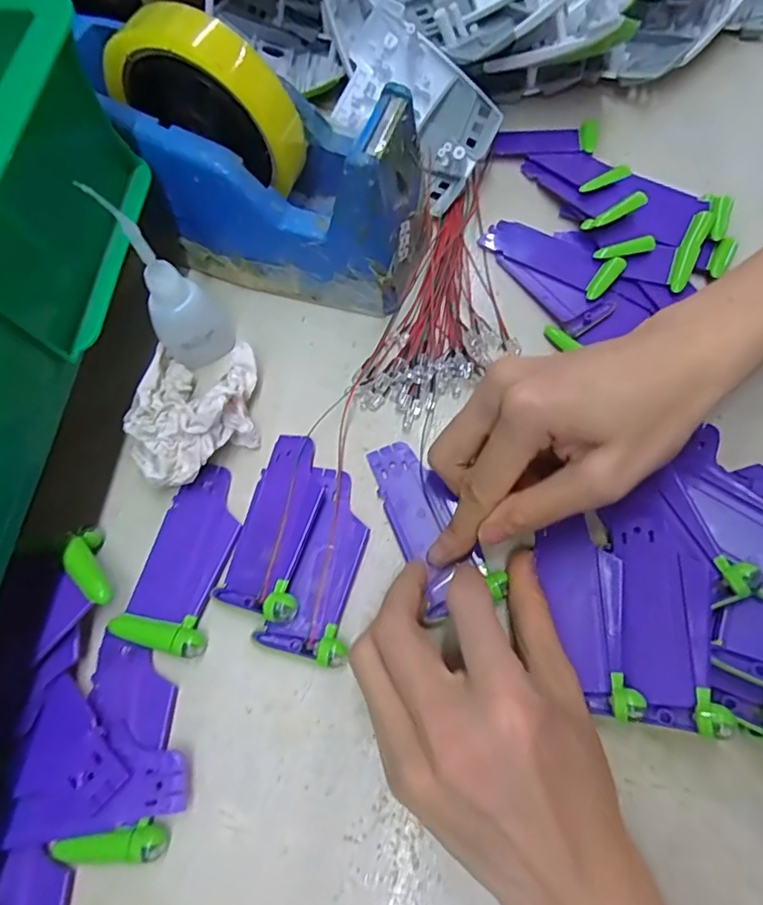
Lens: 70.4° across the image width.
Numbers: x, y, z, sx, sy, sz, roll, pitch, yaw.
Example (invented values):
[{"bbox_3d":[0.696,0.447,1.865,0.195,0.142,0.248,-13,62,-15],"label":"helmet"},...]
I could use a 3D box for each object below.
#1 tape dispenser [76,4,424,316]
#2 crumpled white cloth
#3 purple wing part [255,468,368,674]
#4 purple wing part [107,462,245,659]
[{"bbox_3d":[-0.055,-0.147,0.279,0.154,0.113,0.074,15,70,9],"label":"tape dispenser"},{"bbox_3d":[-0.097,-0.021,0.275,0.061,0.036,0.074,-4,68,2],"label":"crumpled white cloth"},{"bbox_3d":[-0.025,0.051,0.257,0.040,0.009,0.088,15,70,9],"label":"purple wing part"},{"bbox_3d":[-0.091,0.048,0.260,0.042,0.009,0.088,15,70,9],"label":"purple wing part"}]

